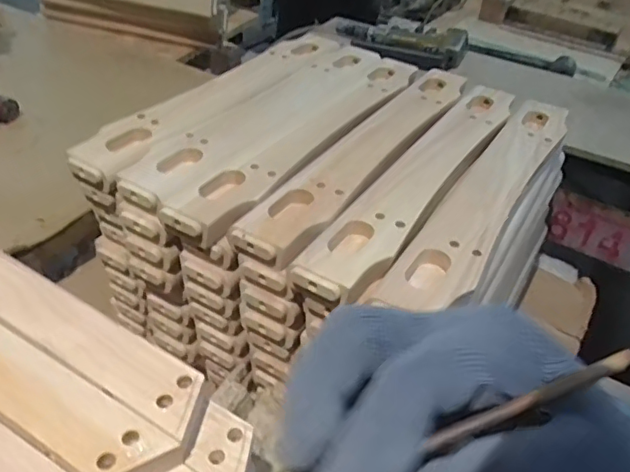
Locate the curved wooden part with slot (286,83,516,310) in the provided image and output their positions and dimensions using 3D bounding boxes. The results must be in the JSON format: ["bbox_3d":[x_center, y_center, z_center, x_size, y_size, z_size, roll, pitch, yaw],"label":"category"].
[{"bbox_3d":[0.125,-0.078,0.655,0.075,0.029,0.480,23,43,20],"label":"curved wooden part with slot"}]

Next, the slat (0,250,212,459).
[{"bbox_3d":[-0.191,0.052,0.400,0.296,0.012,0.045,25,43,22],"label":"slat"}]

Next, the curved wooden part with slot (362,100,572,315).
[{"bbox_3d":[0.197,-0.054,0.624,0.070,0.026,0.462,24,43,21],"label":"curved wooden part with slot"}]

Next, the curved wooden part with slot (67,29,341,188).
[{"bbox_3d":[-0.112,-0.202,0.772,0.083,0.025,0.509,22,42,19],"label":"curved wooden part with slot"}]

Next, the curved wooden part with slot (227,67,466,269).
[{"bbox_3d":[0.073,-0.117,0.697,0.080,0.026,0.499,24,43,21],"label":"curved wooden part with slot"}]

